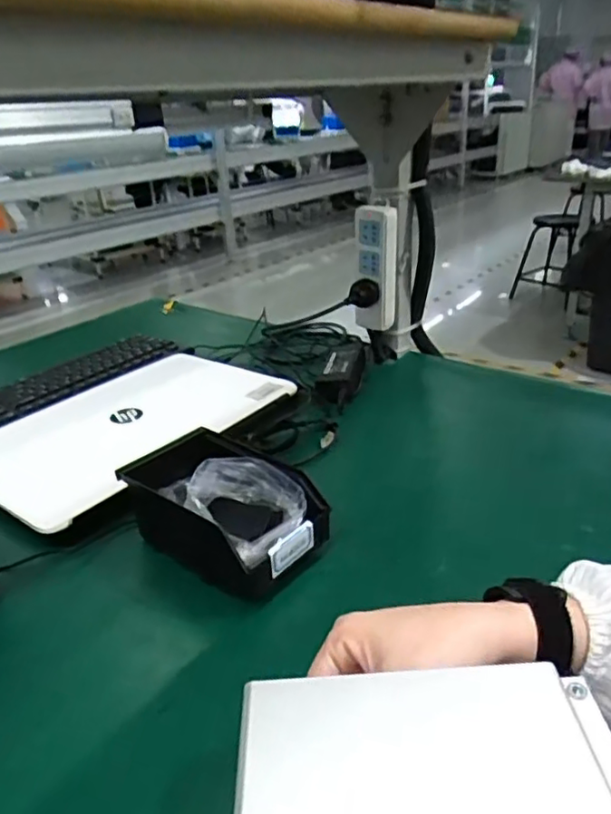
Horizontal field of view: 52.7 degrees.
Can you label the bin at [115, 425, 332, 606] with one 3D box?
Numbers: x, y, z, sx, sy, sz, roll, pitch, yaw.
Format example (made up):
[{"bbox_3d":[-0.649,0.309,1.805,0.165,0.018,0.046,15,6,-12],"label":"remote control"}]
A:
[{"bbox_3d":[-0.079,0.090,0.564,0.109,0.069,0.180,-26,34,-38],"label":"bin"}]

